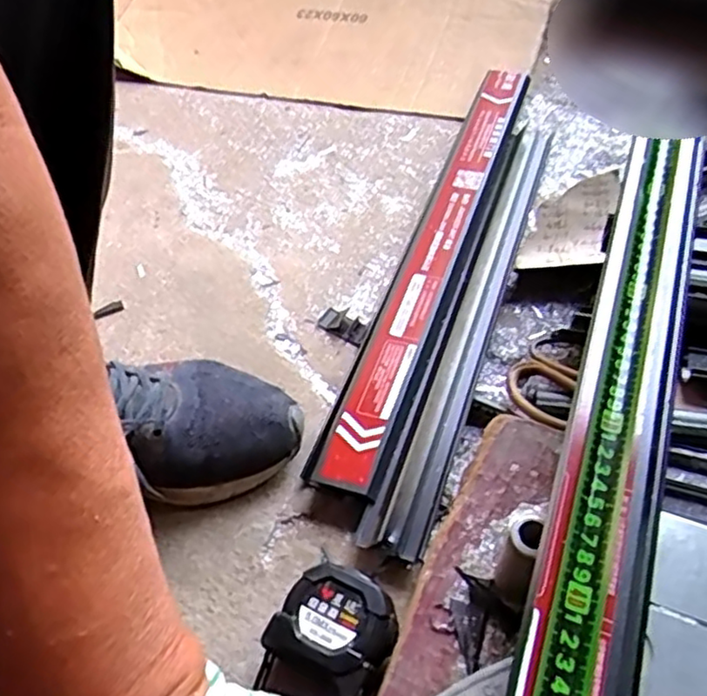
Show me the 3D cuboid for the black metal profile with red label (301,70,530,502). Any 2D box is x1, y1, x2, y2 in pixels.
[{"bbox_3d":[0.078,-0.102,0.628,0.055,0.034,0.527,13,53,16],"label":"black metal profile with red label"}]

